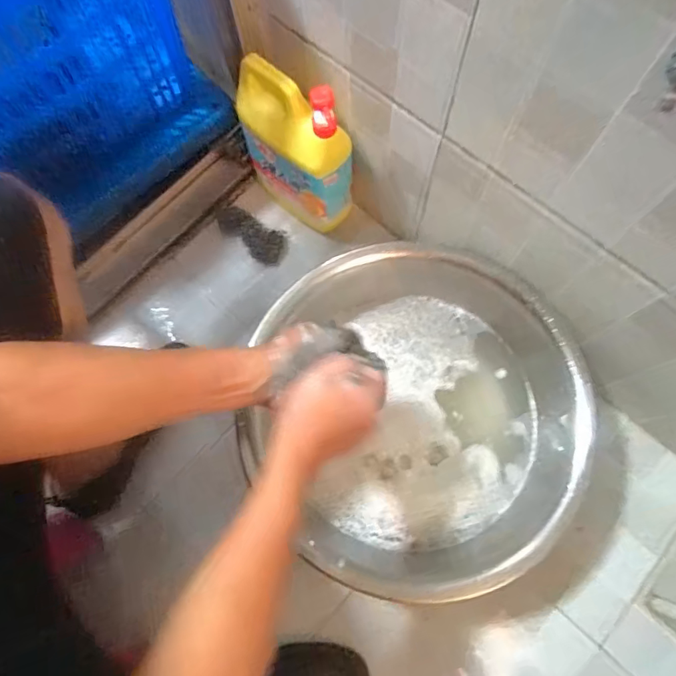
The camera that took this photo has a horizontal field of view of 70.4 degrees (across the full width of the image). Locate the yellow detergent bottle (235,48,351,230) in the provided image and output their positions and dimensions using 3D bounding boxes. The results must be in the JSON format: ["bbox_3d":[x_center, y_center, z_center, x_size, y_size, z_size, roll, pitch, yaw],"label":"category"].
[{"bbox_3d":[-0.064,-0.284,0.723,0.176,0.253,0.070,33,77,11],"label":"yellow detergent bottle"}]

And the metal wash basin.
[{"bbox_3d":[0.104,0.104,0.691,0.429,0.150,0.447,-1,73,2],"label":"metal wash basin"}]

